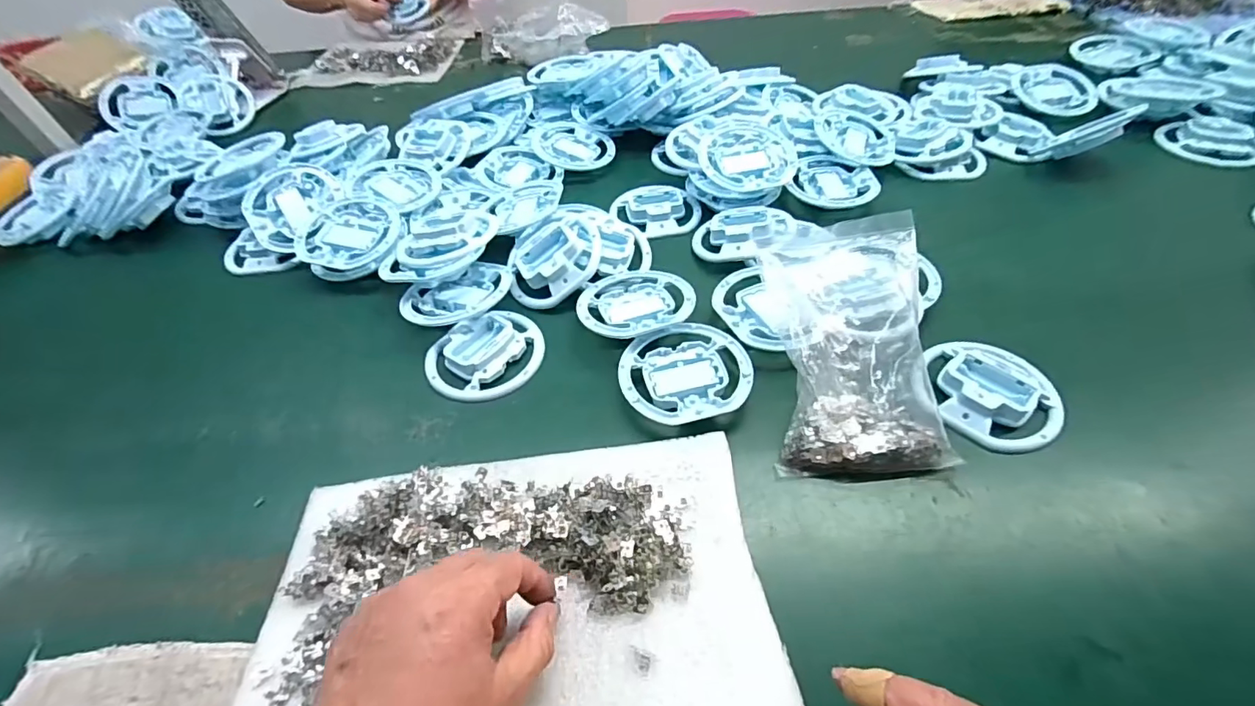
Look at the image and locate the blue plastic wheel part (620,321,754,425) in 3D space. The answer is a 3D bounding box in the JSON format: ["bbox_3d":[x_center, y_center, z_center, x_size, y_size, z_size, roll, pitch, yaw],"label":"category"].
[{"bbox_3d":[0.047,0.016,0.431,0.103,0.012,0.095,-14,49,-7],"label":"blue plastic wheel part"}]

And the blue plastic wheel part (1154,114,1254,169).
[{"bbox_3d":[0.687,-0.251,0.621,0.087,0.020,0.099,-38,56,-25],"label":"blue plastic wheel part"}]

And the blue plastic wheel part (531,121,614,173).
[{"bbox_3d":[-0.072,-0.276,0.696,0.102,0.017,0.111,-4,52,-9],"label":"blue plastic wheel part"}]

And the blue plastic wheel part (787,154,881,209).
[{"bbox_3d":[0.237,-0.193,0.603,0.092,0.013,0.093,18,53,19],"label":"blue plastic wheel part"}]

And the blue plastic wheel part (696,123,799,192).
[{"bbox_3d":[0.133,-0.222,0.585,0.104,0.023,0.109,1,49,6],"label":"blue plastic wheel part"}]

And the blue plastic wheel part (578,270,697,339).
[{"bbox_3d":[0.006,-0.048,0.491,0.103,0.024,0.093,-16,50,-9],"label":"blue plastic wheel part"}]

